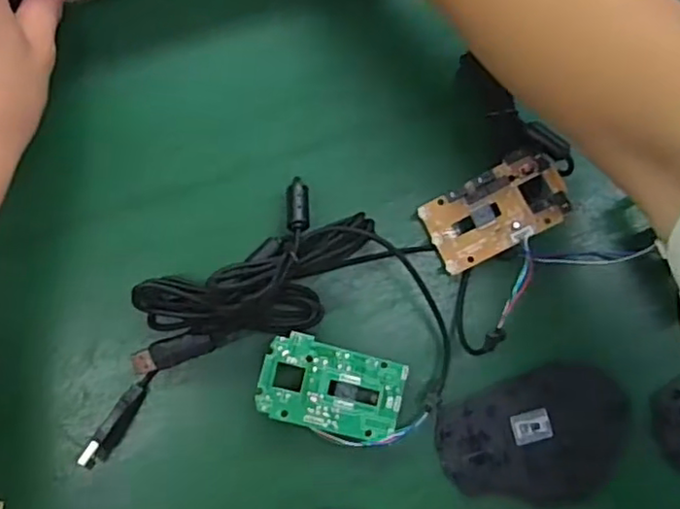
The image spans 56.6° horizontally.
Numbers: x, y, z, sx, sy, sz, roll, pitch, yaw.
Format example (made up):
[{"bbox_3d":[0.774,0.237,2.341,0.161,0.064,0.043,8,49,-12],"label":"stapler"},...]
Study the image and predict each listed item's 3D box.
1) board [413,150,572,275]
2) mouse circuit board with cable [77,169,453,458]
[{"bbox_3d":[0.088,-0.025,0.359,0.078,0.012,0.045,-29,84,9],"label":"board"},{"bbox_3d":[-0.039,0.032,0.337,0.196,0.039,0.138,-5,84,-6],"label":"mouse circuit board with cable"}]

